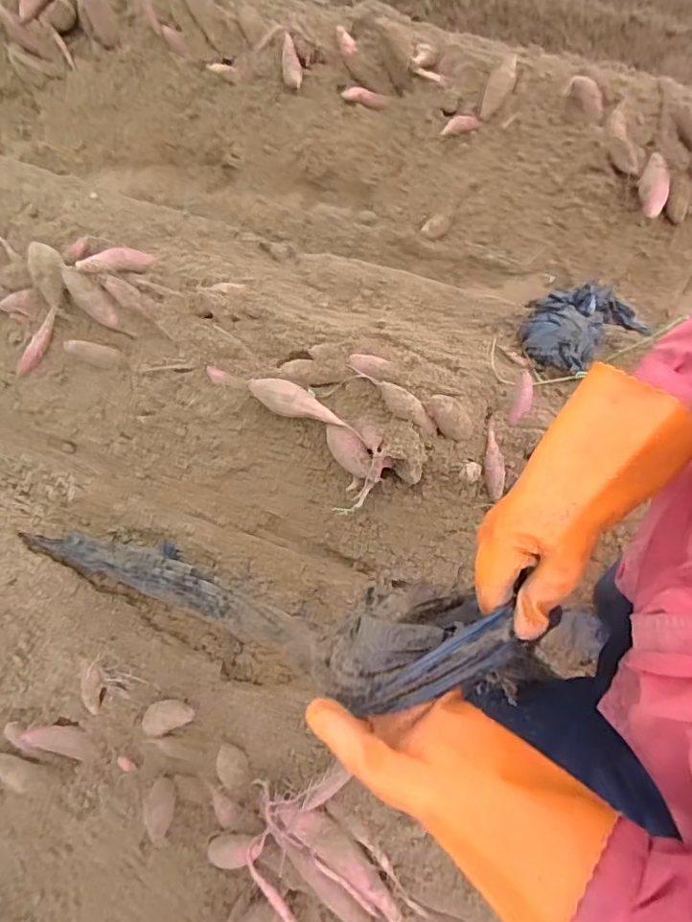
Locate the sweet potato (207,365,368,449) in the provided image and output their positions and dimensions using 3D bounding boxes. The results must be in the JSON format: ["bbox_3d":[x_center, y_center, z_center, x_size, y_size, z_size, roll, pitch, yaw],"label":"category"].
[{"bbox_3d":[-0.141,-0.149,1.272,0.409,0.057,0.074,26,76,10],"label":"sweet potato"}]

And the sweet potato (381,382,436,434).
[{"bbox_3d":[0.137,-0.111,1.183,0.171,0.038,0.050,38,77,-20],"label":"sweet potato"}]

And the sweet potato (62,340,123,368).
[{"bbox_3d":[-0.627,-0.266,1.370,0.132,0.055,0.051,14,69,-42],"label":"sweet potato"}]

